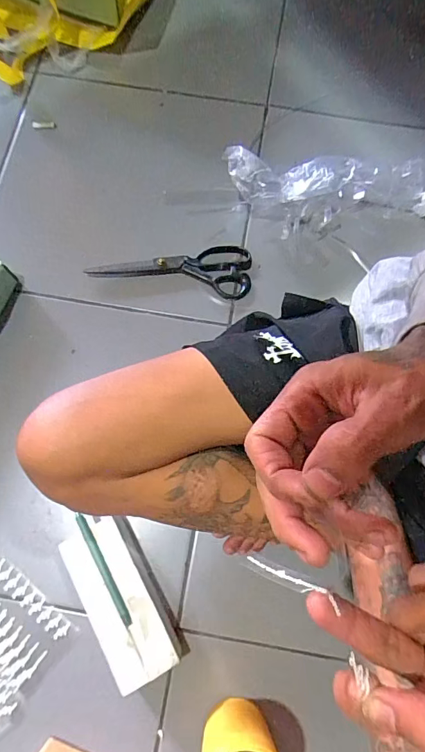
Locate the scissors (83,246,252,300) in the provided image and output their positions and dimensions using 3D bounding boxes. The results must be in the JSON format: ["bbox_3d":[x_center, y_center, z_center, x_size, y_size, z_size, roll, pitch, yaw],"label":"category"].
[{"bbox_3d":[-0.062,-0.170,0.650,0.239,0.019,0.085,7,75,1],"label":"scissors"}]

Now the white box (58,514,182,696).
[{"bbox_3d":[-0.110,0.266,0.529,0.088,0.052,0.184,-28,77,-8],"label":"white box"}]

